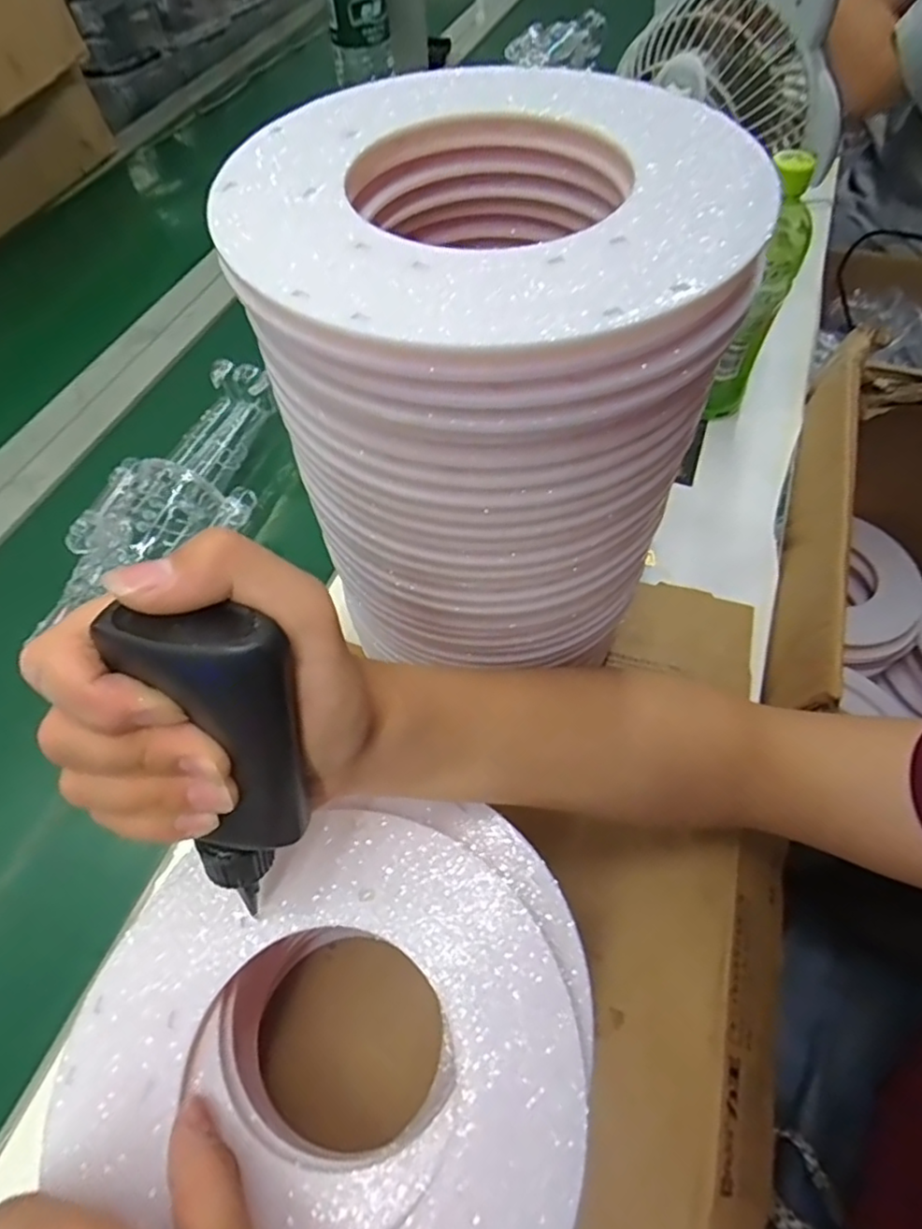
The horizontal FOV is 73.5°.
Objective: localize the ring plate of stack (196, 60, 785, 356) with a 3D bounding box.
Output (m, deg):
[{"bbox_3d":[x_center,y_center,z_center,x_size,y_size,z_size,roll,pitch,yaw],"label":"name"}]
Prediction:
[{"bbox_3d":[0.008,-0.157,0.219,0.182,0.008,0.187,-1,58,2],"label":"ring plate of stack"}]

